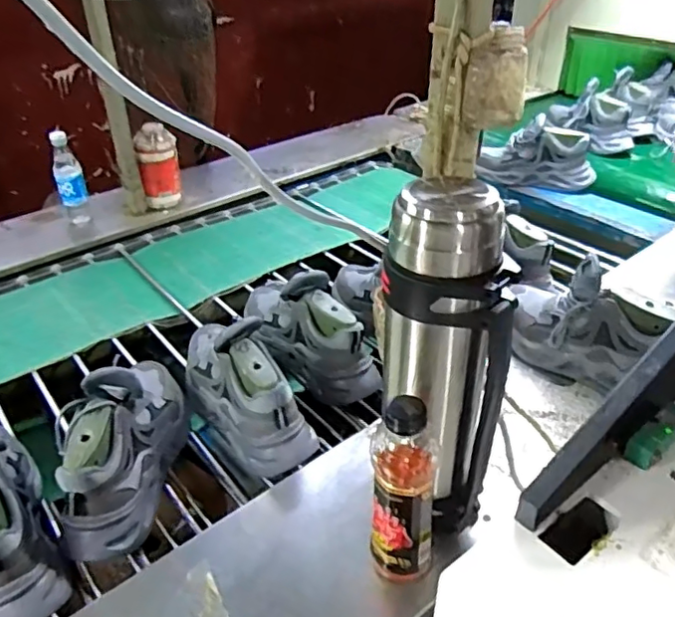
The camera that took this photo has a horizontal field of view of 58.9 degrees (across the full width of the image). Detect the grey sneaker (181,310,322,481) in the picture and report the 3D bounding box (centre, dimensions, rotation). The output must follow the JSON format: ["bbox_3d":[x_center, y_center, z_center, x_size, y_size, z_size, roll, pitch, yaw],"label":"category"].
[{"bbox_3d":[-0.146,0.100,0.855,0.102,0.133,0.288,-24,42,-26],"label":"grey sneaker"}]

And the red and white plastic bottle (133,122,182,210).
[{"bbox_3d":[-0.408,-0.323,1.376,0.086,0.175,0.079,-9,37,-8],"label":"red and white plastic bottle"}]

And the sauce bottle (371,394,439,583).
[{"bbox_3d":[0.067,0.192,0.617,0.067,0.225,0.064,-2,37,0],"label":"sauce bottle"}]

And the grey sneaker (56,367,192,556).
[{"bbox_3d":[-0.270,0.157,0.763,0.107,0.155,0.267,-6,37,-4],"label":"grey sneaker"}]

